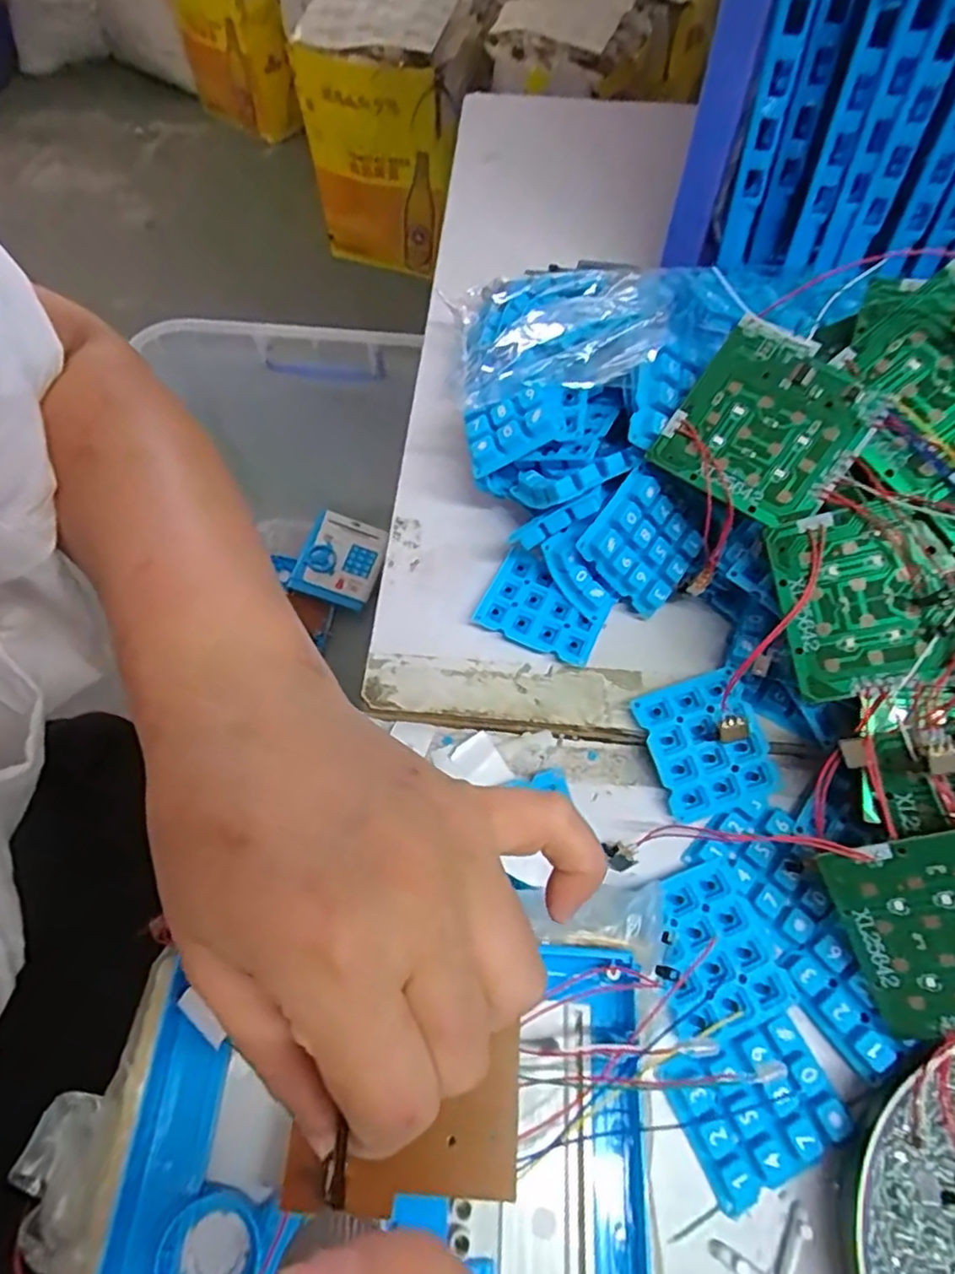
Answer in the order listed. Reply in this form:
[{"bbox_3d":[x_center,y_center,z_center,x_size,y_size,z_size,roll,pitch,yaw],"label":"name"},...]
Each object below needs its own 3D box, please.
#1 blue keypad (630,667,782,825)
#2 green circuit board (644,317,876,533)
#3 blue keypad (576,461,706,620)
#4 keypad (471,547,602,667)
[{"bbox_3d":[0.103,0.049,0.300,0.049,0.007,0.060,-20,81,-1],"label":"blue keypad"},{"bbox_3d":[0.121,-0.090,0.279,0.072,0.008,0.070,38,95,23],"label":"green circuit board"},{"bbox_3d":[0.080,-0.044,0.314,0.057,0.013,0.048,42,87,-25],"label":"blue keypad"},{"bbox_3d":[0.033,-0.015,0.332,0.060,0.009,0.046,26,66,13],"label":"keypad"}]

